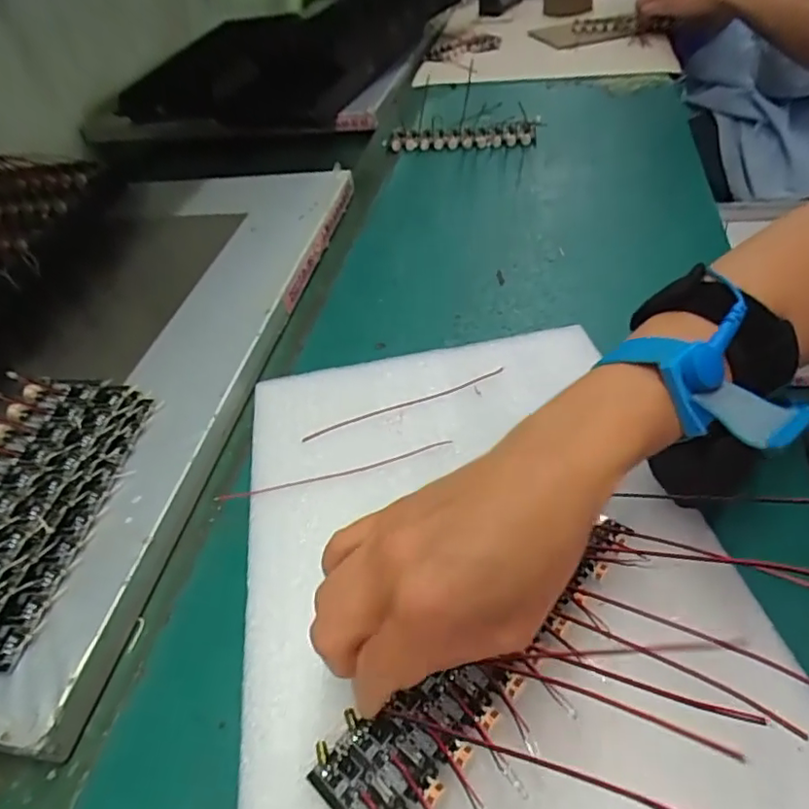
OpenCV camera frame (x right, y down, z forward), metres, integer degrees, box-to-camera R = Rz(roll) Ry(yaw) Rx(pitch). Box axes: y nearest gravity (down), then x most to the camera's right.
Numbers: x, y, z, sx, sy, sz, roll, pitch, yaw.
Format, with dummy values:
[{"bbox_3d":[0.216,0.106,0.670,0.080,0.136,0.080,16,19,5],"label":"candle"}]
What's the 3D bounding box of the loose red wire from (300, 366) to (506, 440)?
[{"bbox_3d":[0.001,-0.002,0.348,0.128,0.004,0.005,-18,47,-10],"label":"loose red wire"}]

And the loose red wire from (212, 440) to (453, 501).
[{"bbox_3d":[-0.037,0.036,0.316,0.130,0.004,0.007,-13,46,-5],"label":"loose red wire"}]

